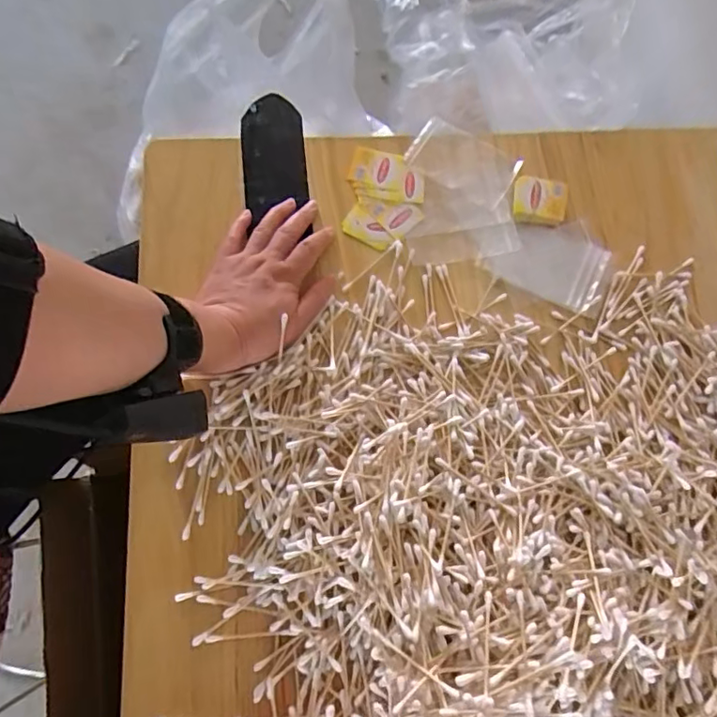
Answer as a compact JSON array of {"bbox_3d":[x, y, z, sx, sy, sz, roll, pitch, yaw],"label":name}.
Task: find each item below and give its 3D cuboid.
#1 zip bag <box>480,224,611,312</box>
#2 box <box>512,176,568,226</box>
[{"bbox_3d":[0.175,-0.091,0.501,0.103,0.004,0.068,24,77,5],"label":"zip bag"},{"bbox_3d":[0.171,-0.148,0.512,0.048,0.013,0.046,11,76,2],"label":"box"}]

